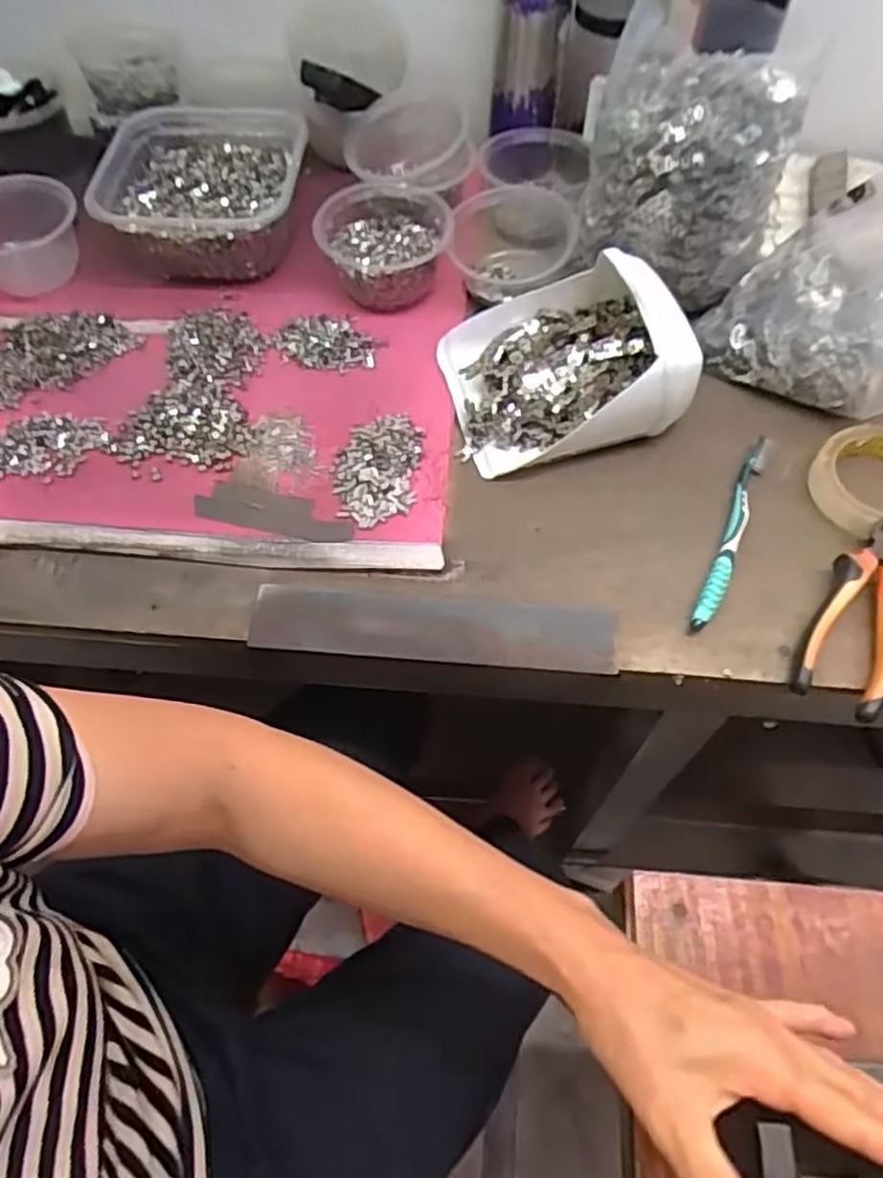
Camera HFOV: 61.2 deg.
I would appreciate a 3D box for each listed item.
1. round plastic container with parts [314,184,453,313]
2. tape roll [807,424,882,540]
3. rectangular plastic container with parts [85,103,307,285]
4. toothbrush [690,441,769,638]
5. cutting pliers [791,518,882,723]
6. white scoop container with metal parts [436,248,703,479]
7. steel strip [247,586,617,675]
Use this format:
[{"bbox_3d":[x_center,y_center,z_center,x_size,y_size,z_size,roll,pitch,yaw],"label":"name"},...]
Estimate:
[{"bbox_3d":[-0.046,-0.302,0.656,0.099,0.066,0.108,0,59,0],"label":"round plastic container with parts"},{"bbox_3d":[0.337,-0.083,0.563,0.103,0.025,0.096,0,59,0],"label":"tape roll"},{"bbox_3d":[-0.215,-0.368,0.684,0.172,0.063,0.182,1,59,1],"label":"rectangular plastic container with parts"},{"bbox_3d":[0.215,-0.044,0.548,0.016,0.015,0.179,22,62,13],"label":"toothbrush"},{"bbox_3d":[0.287,0.013,0.505,0.057,0.028,0.147,27,63,15],"label":"cutting pliers"},{"bbox_3d":[0.096,-0.182,0.587,0.180,0.087,0.153,-8,60,-4],"label":"white scoop container with metal parts"},{"bbox_3d":[-0.007,0.026,0.511,0.245,0.011,0.049,3,60,5],"label":"steel strip"}]

